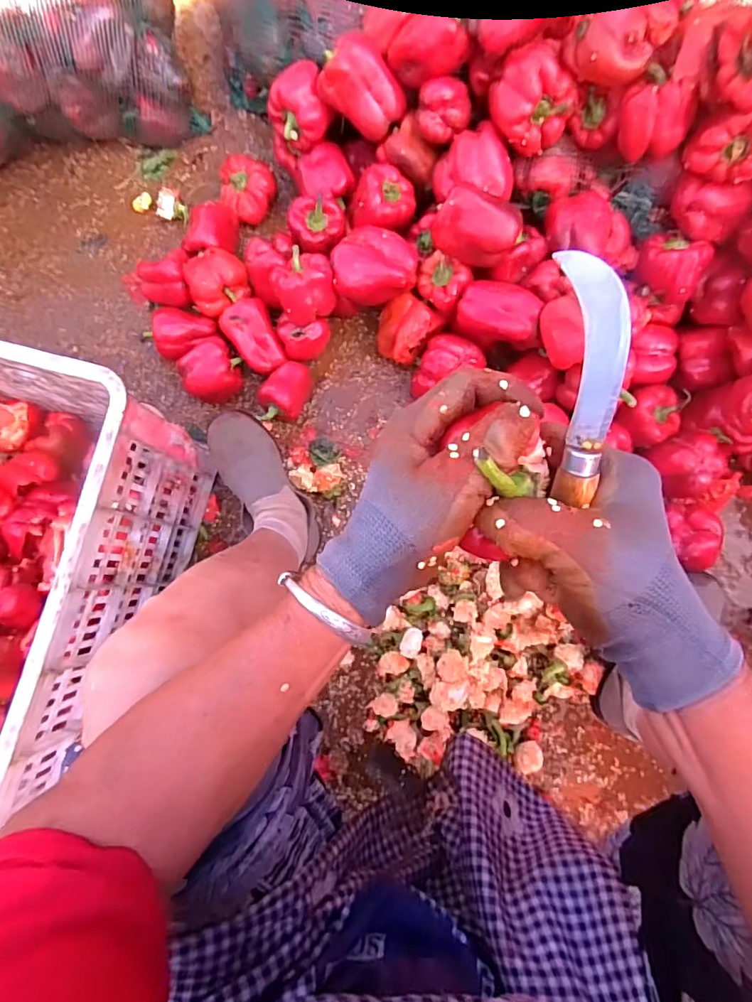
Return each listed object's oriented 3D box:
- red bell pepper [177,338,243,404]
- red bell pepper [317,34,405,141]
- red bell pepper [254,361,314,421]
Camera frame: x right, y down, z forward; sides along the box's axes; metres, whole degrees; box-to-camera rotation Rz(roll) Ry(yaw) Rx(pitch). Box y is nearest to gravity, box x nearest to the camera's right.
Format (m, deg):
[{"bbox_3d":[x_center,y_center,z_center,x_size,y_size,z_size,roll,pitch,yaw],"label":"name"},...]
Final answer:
[{"bbox_3d":[-0.242,-0.187,0.763,0.083,0.079,0.074,-23,81,-2],"label":"red bell pepper"},{"bbox_3d":[-0.014,-0.553,0.682,0.109,0.079,0.071,33,44,-22],"label":"red bell pepper"},{"bbox_3d":[-0.135,-0.161,0.768,0.069,0.062,0.101,15,82,4],"label":"red bell pepper"}]

